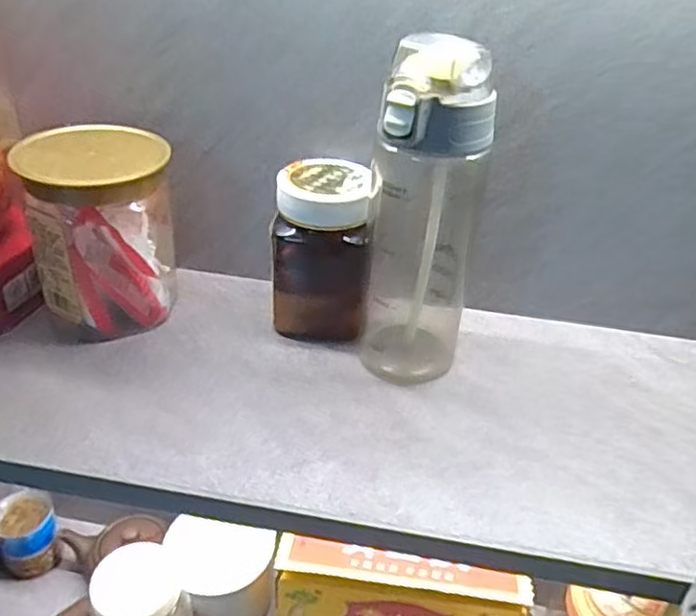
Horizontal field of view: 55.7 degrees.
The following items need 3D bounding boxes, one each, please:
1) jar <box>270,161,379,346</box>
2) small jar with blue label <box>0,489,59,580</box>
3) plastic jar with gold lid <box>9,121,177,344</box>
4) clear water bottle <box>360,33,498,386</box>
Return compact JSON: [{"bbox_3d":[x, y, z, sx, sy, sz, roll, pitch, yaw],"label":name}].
[{"bbox_3d":[-0.017,-0.038,0.466,0.067,0.116,0.072,6,35,2],"label":"jar"},{"bbox_3d":[-0.346,0.242,0.709,0.063,0.072,0.059,3,35,-2],"label":"small jar with blue label"},{"bbox_3d":[-0.171,-0.053,0.462,0.095,0.126,0.082,-8,37,-17],"label":"plastic jar with gold lid"},{"bbox_3d":[0.048,-0.052,0.413,0.066,0.212,0.071,9,35,7],"label":"clear water bottle"}]

